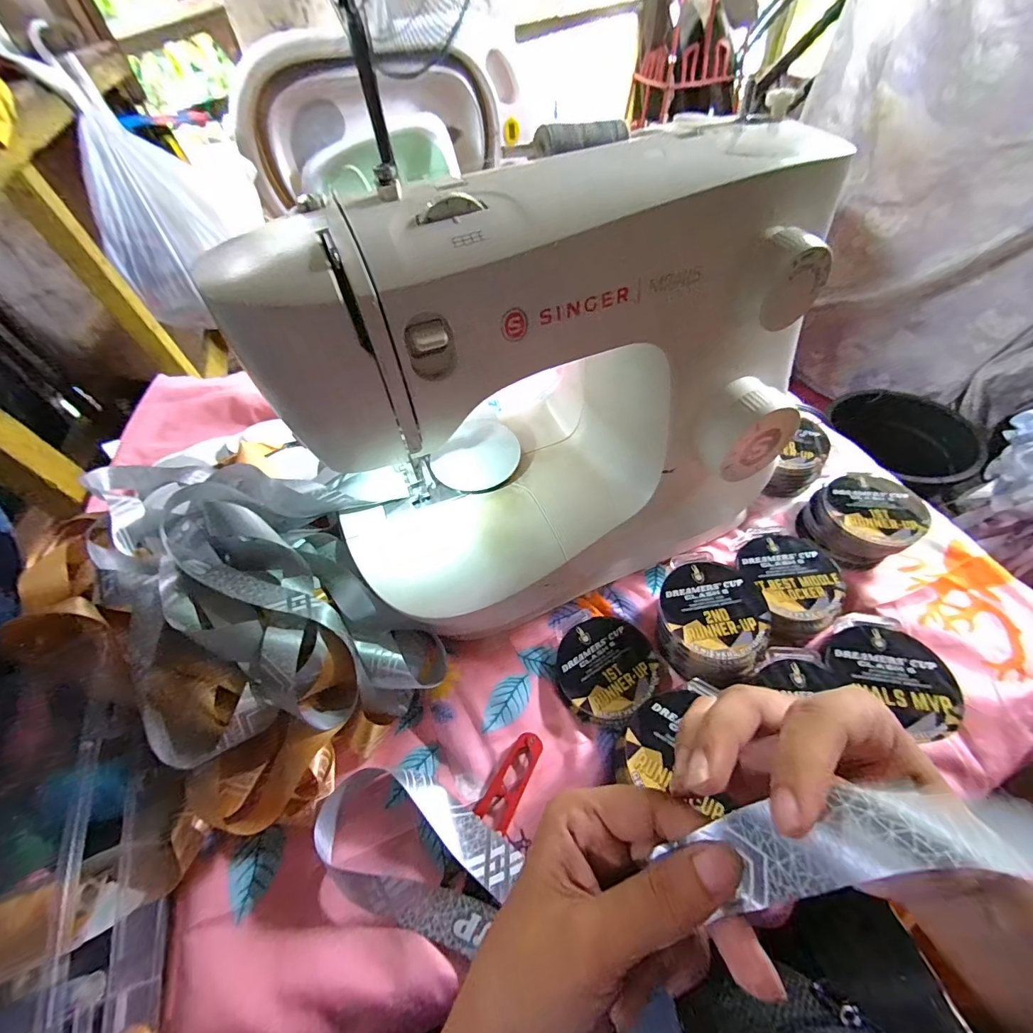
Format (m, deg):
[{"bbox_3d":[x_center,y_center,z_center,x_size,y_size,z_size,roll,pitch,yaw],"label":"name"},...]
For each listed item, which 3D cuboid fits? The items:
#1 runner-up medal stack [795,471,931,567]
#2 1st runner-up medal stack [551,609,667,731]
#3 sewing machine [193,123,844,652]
[{"bbox_3d":[0.297,0.002,0.379,0.075,0.049,0.073,-25,57,-13],"label":"runner-up medal stack"},{"bbox_3d":[0.065,0.111,0.337,0.076,0.013,0.084,-33,59,-17],"label":"1st runner-up medal stack"},{"bbox_3d":[0.029,-0.072,0.307,0.332,0.260,0.163,-22,57,-11],"label":"sewing machine"}]

